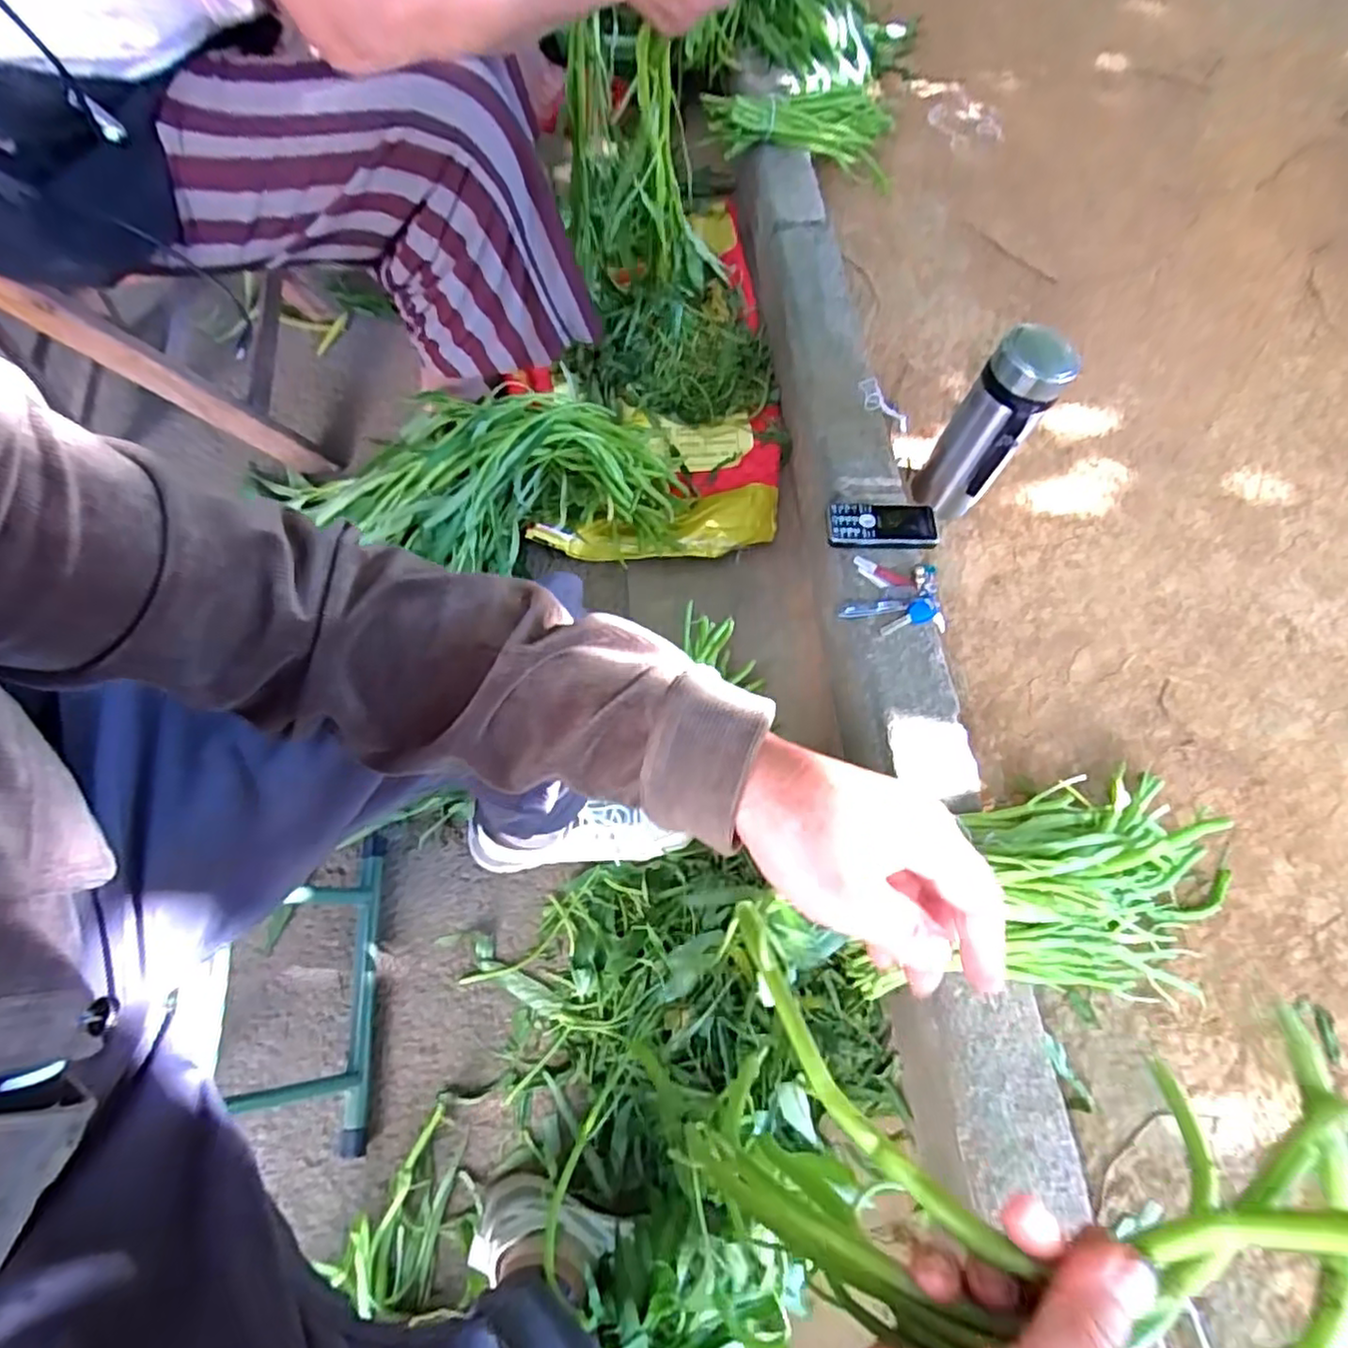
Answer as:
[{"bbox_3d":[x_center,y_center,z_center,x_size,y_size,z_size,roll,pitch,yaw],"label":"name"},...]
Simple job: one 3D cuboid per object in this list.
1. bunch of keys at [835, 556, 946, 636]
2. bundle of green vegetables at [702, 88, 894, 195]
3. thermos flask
[{"bbox_3d":[0.246,-0.084,0.747,0.110,0.028,0.084,12,67,4],"label":"bunch of keys"},{"bbox_3d":[0.206,-0.876,1.078,0.315,0.075,0.078,-6,66,-6],"label":"bundle of green vegetables"},{"bbox_3d":[0.361,-0.276,0.791,0.083,0.239,0.079,31,68,10],"label":"thermos flask"}]

